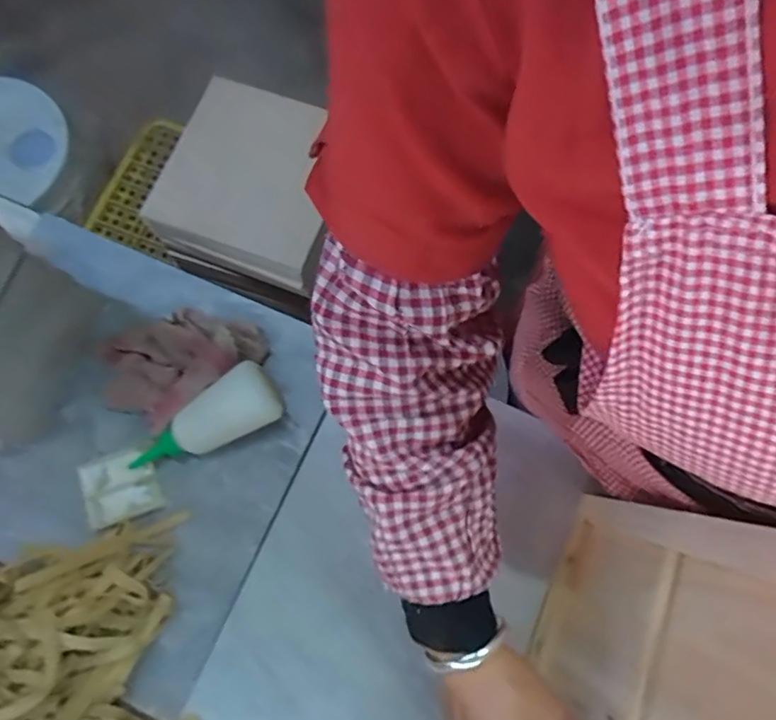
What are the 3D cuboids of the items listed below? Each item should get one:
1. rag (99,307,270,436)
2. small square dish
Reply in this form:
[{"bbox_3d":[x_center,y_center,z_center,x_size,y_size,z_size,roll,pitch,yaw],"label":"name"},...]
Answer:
[{"bbox_3d":[-0.221,-0.005,0.584,0.161,0.051,0.118,-40,79,-8],"label":"rag"},{"bbox_3d":[-0.269,0.128,0.570,0.071,0.013,0.063,-19,77,-4],"label":"small square dish"}]

